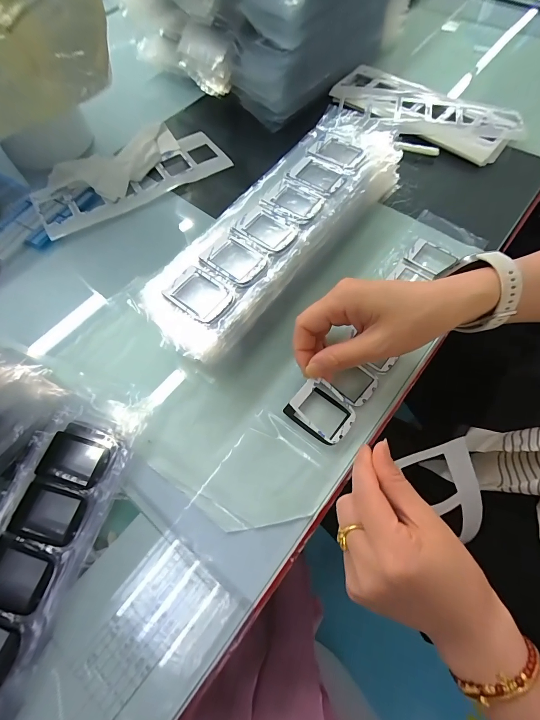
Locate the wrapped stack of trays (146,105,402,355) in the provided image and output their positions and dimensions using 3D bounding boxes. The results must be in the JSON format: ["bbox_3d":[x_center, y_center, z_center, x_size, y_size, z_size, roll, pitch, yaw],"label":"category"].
[{"bbox_3d":[0.017,-0.119,0.316,0.099,0.062,0.307,32,71,15],"label":"wrapped stack of trays"}]

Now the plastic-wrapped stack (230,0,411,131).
[{"bbox_3d":[0.090,-0.472,0.430,0.092,0.129,0.338,40,73,18],"label":"plastic-wrapped stack"}]

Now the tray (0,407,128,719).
[{"bbox_3d":[-0.189,0.170,0.225,0.084,0.011,0.278,14,67,8],"label":"tray"}]

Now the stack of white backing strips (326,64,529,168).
[{"bbox_3d":[0.201,-0.331,0.431,0.235,0.015,0.104,32,71,15],"label":"stack of white backing strips"}]

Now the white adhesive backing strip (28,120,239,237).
[{"bbox_3d":[-0.179,-0.241,0.404,0.228,0.023,0.122,-29,68,-10],"label":"white adhesive backing strip"}]

